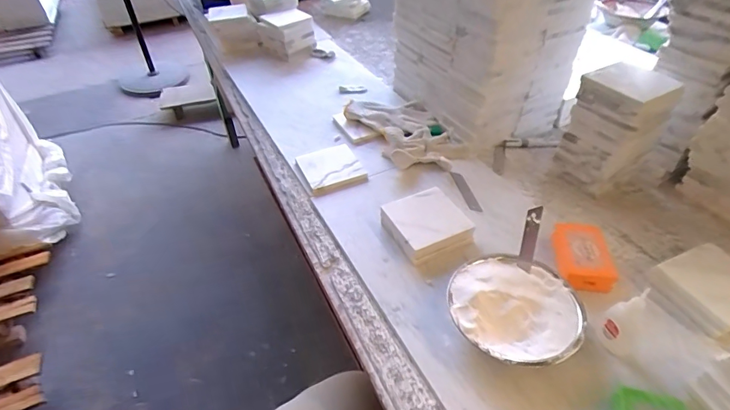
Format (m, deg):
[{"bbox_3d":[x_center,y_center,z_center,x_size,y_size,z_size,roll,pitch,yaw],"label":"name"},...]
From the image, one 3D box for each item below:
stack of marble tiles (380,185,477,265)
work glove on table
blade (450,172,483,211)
[{"bbox_3d":[0.092,0.026,0.644,0.106,0.042,0.106,-19,47,-17],"label":"stack of marble tiles"},{"bbox_3d":[0.081,-0.144,0.831,0.148,0.037,0.256,-23,48,-21],"label":"work glove on table"},{"bbox_3d":[0.171,-0.022,0.736,0.023,0.007,0.095,-9,45,-8],"label":"blade"}]

